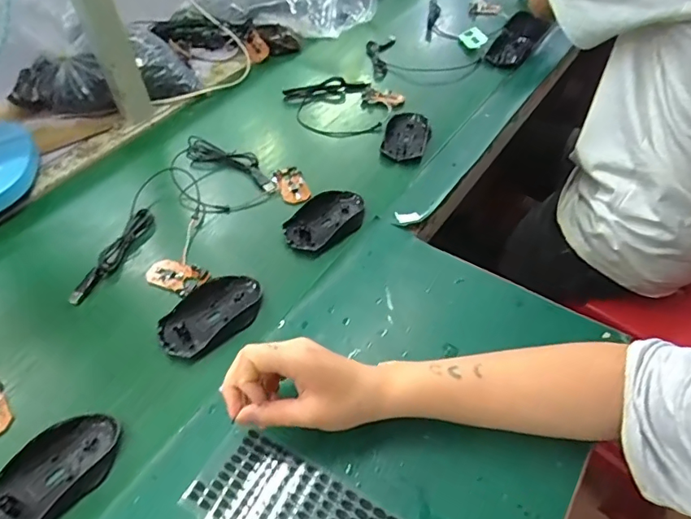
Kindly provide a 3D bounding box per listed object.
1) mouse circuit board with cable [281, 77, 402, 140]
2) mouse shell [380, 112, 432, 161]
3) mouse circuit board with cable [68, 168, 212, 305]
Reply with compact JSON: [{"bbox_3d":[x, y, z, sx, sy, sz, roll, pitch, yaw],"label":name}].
[{"bbox_3d":[-0.018,-0.253,0.818,0.200,0.029,0.145,19,51,19],"label":"mouse circuit board with cable"},{"bbox_3d":[0.093,-0.187,0.737,0.068,0.020,0.118,6,47,7],"label":"mouse shell"},{"bbox_3d":[-0.237,-0.045,0.620,0.143,0.025,0.231,-4,48,-1],"label":"mouse circuit board with cable"}]

